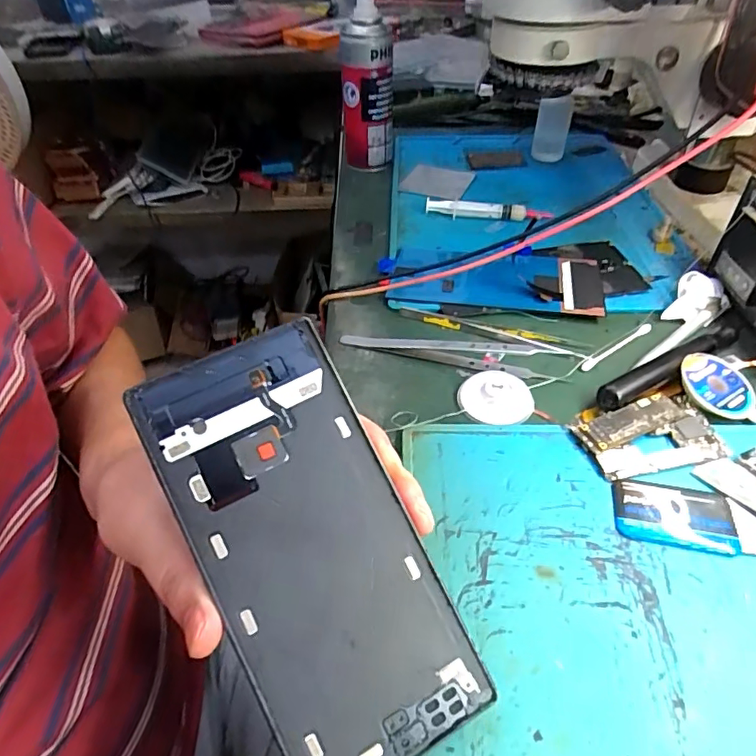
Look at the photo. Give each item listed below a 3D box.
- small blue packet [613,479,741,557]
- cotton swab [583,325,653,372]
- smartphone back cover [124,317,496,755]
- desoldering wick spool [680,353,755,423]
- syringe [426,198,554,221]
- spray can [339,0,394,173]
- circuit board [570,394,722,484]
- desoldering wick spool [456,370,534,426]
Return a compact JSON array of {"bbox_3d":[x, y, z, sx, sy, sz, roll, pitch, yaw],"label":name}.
[{"bbox_3d":[0.148,0.068,0.261,0.054,0.004,0.034,7,45,11],"label":"small blue packet"},{"bbox_3d":[0.163,-0.023,0.356,0.070,0.007,0.005,-29,49,-24],"label":"cotton swab"},{"bbox_3d":[-0.024,0.062,0.195,0.073,0.005,0.162,-24,82,-20],"label":"smartphone back cover"},{"bbox_3d":[0.206,0.005,0.316,0.046,0.004,0.046,5,57,-8],"label":"desoldering wick spool"},{"bbox_3d":[0.101,-0.154,0.486,0.114,0.018,0.009,10,45,14],"label":"syringe"},{"bbox_3d":[-0.012,-0.292,0.542,0.053,0.155,0.046,-2,44,1],"label":"spray can"},{"bbox_3d":[0.152,0.032,0.295,0.074,0.008,0.047,-8,44,-5],"label":"circuit board"},{"bbox_3d":[0.072,0.011,0.321,0.044,0.009,0.037,8,45,12],"label":"desoldering wick spool"}]

